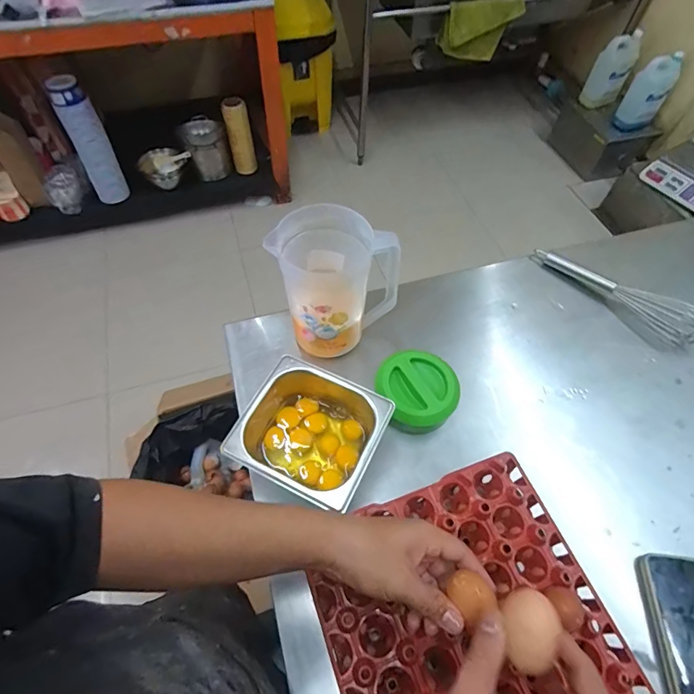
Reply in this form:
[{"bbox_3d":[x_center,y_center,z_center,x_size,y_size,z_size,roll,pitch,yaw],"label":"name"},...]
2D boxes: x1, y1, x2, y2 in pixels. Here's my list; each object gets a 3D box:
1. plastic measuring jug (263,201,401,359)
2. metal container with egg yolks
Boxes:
[{"bbox_3d":[-0.023,-0.098,0.647,0.147,0.190,0.133,-35,65,-20],"label":"plastic measuring jug"},{"bbox_3d":[-0.047,0.124,0.596,0.175,0.097,0.161,23,60,13],"label":"metal container with egg yolks"}]

